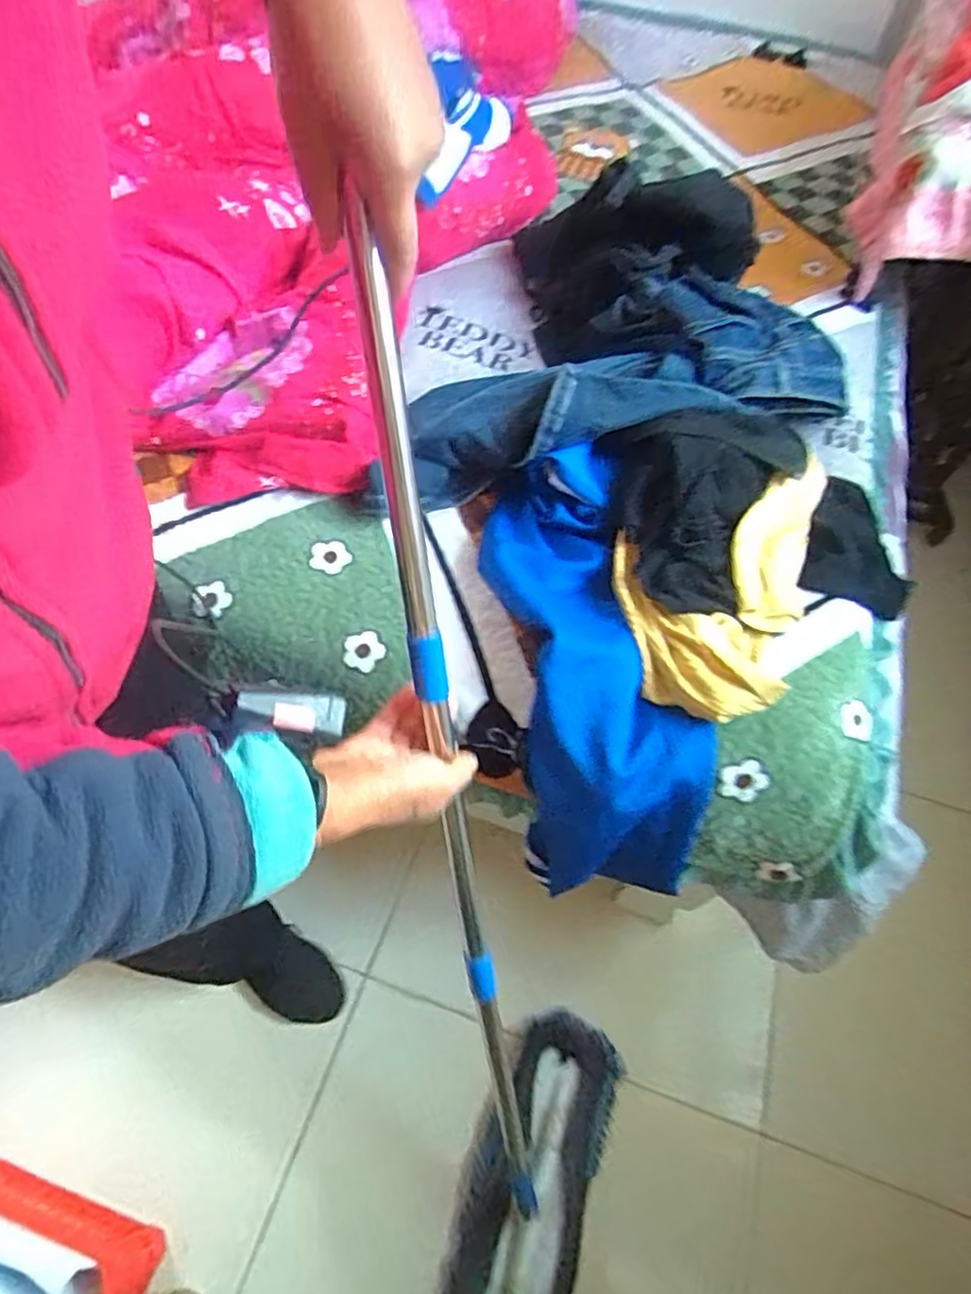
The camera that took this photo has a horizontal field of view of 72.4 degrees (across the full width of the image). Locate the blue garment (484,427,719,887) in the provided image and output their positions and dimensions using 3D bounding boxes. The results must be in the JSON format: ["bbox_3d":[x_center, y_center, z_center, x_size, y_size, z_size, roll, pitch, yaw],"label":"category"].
[{"bbox_3d":[0.101,0.030,0.729,0.159,0.214,0.452,-12,77,-11],"label":"blue garment"}]

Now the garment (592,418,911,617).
[{"bbox_3d":[0.317,-0.140,0.730,0.365,0.116,0.236,-4,58,-7],"label":"garment"}]

